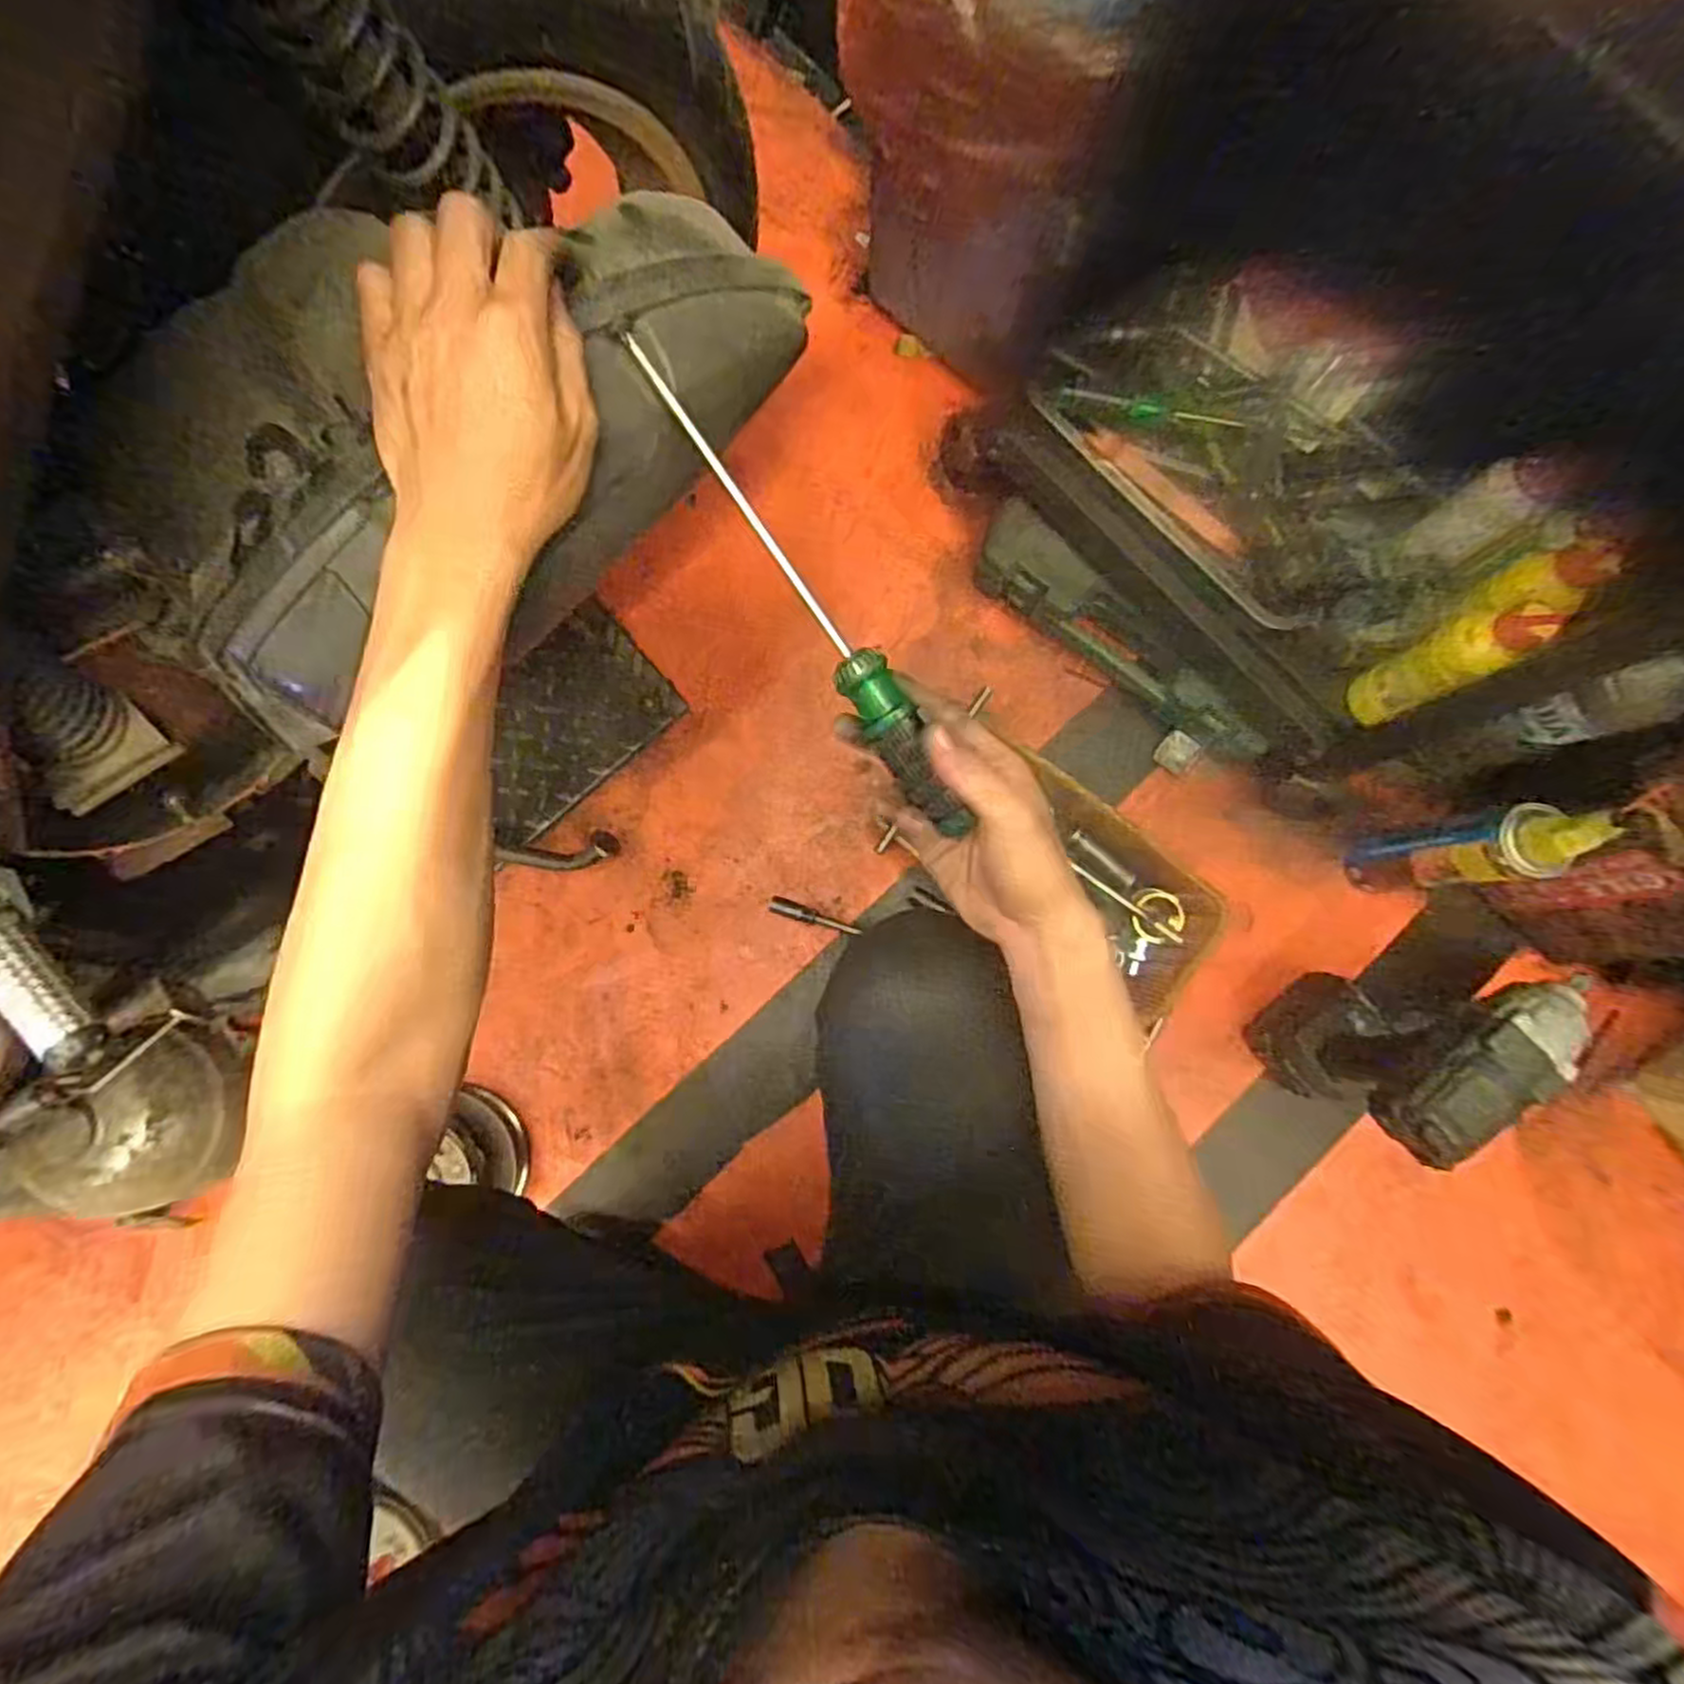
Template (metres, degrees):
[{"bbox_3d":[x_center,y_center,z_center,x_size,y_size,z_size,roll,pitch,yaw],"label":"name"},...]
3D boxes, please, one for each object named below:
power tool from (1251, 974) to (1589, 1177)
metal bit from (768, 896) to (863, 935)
[{"bbox_3d":[0.472,0.179,0.653,0.160,0.253,0.078,-29,84,-5],"label":"power tool"},{"bbox_3d":[-0.028,0.080,0.787,0.098,0.019,0.017,19,82,1],"label":"metal bit"}]

